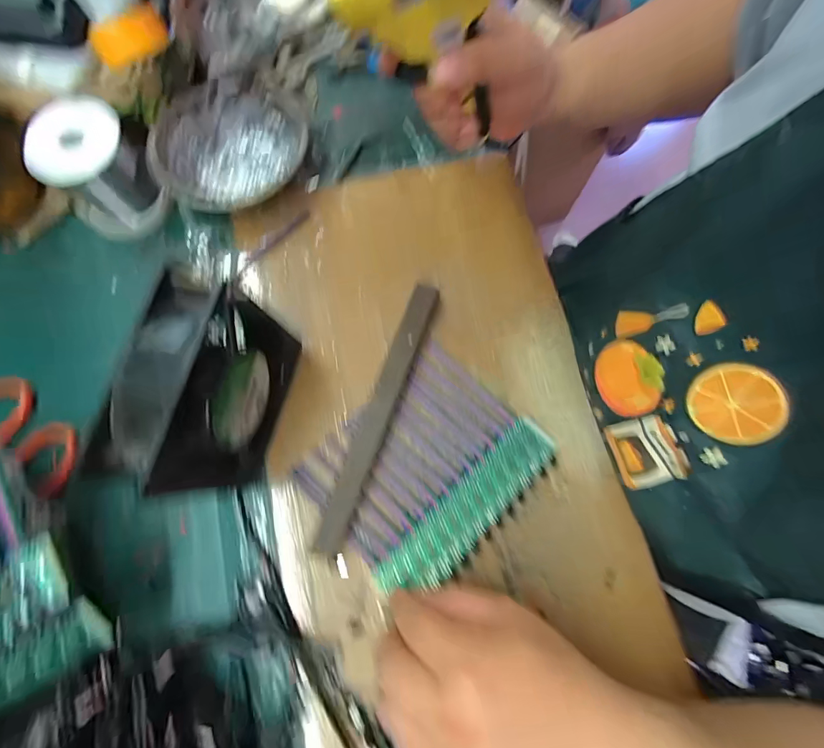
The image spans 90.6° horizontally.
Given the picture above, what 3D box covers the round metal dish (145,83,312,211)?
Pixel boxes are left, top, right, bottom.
[{"bbox_3d":[-0.159,-0.194,0.354,0.104,0.039,0.127,41,78,8],"label":"round metal dish"}]

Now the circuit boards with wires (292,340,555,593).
[{"bbox_3d":[0.011,0.067,0.302,0.151,0.009,0.128,-41,79,-11],"label":"circuit boards with wires"}]

